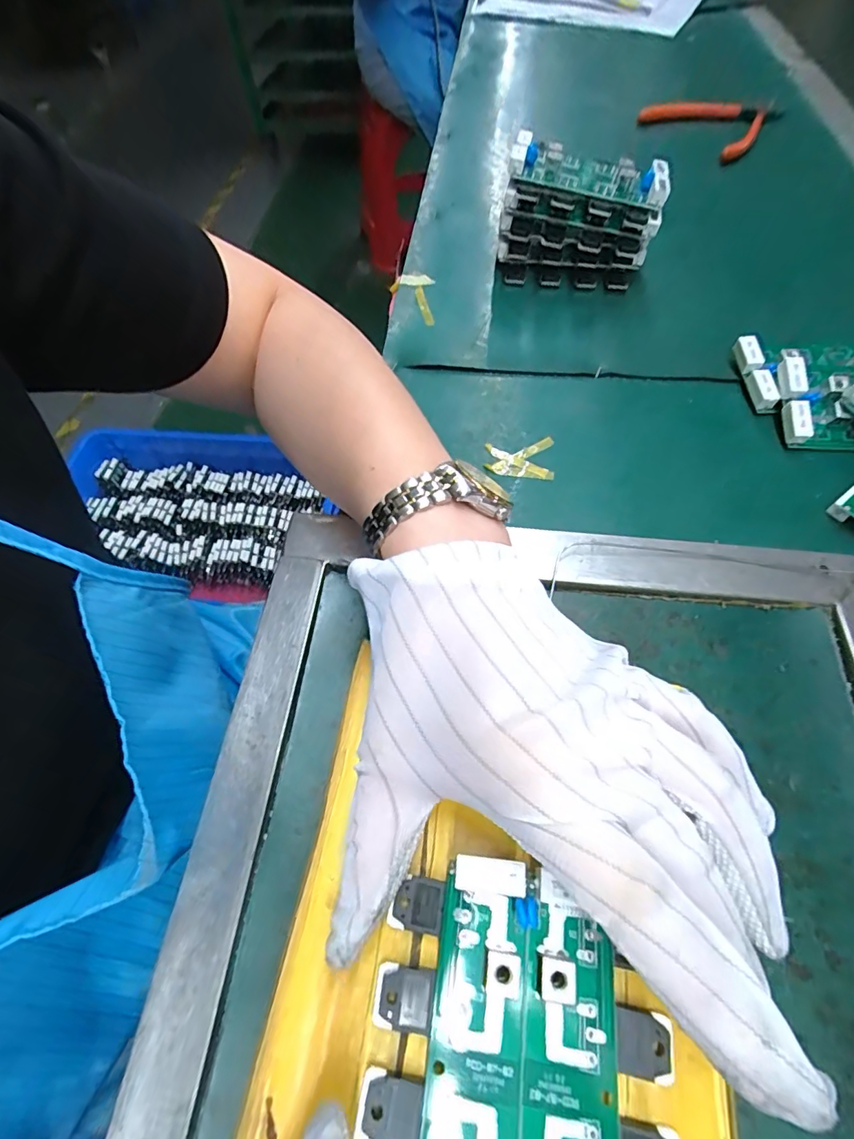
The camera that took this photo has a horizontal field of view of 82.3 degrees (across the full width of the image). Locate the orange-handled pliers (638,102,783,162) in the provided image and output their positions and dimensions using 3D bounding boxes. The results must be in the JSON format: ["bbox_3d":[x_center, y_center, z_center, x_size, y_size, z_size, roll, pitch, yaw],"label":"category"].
[{"bbox_3d":[0.310,-0.489,0.526,0.128,0.025,0.134,-39,65,-19],"label":"orange-handled pliers"}]

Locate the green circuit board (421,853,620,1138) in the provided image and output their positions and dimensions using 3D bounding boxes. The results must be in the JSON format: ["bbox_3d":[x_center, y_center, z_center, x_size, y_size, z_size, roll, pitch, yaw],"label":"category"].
[{"bbox_3d":[0.027,0.144,0.135,0.053,0.012,0.105,5,60,5],"label":"green circuit board"}]

